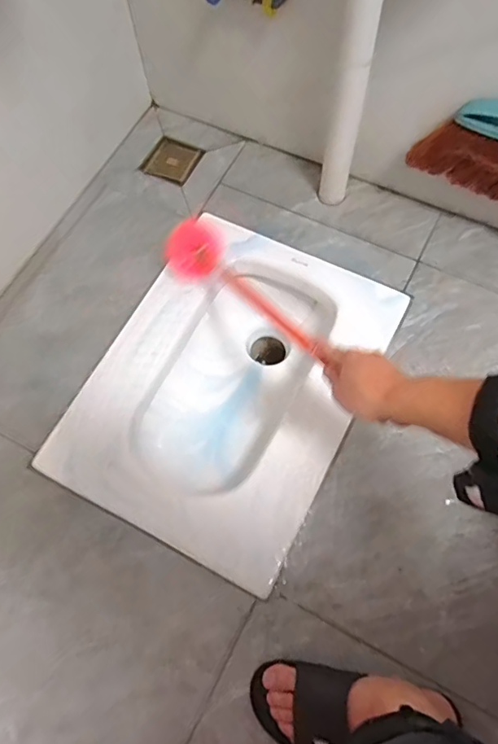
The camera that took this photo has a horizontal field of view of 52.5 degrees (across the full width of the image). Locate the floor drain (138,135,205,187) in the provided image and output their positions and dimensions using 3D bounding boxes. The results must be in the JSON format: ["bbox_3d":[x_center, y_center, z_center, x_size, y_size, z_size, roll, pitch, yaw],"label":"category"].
[{"bbox_3d":[-0.155,-0.429,1.015,0.103,0.017,0.096,26,74,9],"label":"floor drain"}]

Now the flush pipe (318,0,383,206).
[{"bbox_3d":[0.151,-0.442,0.716,0.052,0.506,0.063,10,67,7],"label":"flush pipe"}]

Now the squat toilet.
[{"bbox_3d":[-0.030,0.031,0.877,0.409,0.161,0.530,25,70,13],"label":"squat toilet"}]

